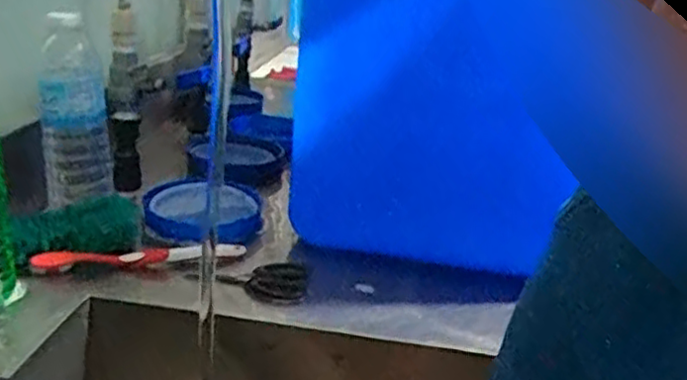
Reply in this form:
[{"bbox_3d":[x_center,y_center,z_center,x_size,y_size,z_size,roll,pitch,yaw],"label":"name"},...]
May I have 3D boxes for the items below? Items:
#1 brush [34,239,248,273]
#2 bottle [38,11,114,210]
[{"bbox_3d":[-0.179,0.058,0.632,0.184,0.020,0.022,-5,22,-23],"label":"brush"},{"bbox_3d":[-0.257,-0.072,0.676,0.057,0.180,0.076,-2,21,-17],"label":"bottle"}]

